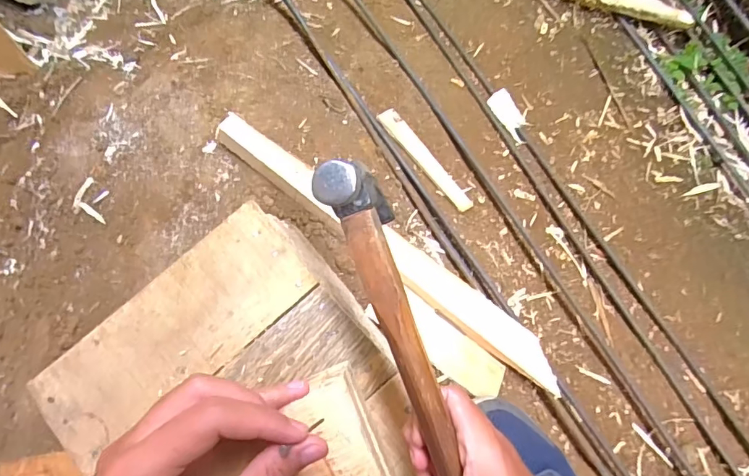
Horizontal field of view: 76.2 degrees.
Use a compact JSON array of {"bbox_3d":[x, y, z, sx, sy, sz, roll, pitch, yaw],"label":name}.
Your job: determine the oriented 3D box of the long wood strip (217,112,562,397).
[{"bbox_3d":[0.018,0.013,0.487,0.420,0.023,0.037,38,77,-2],"label":"long wood strip"}]

